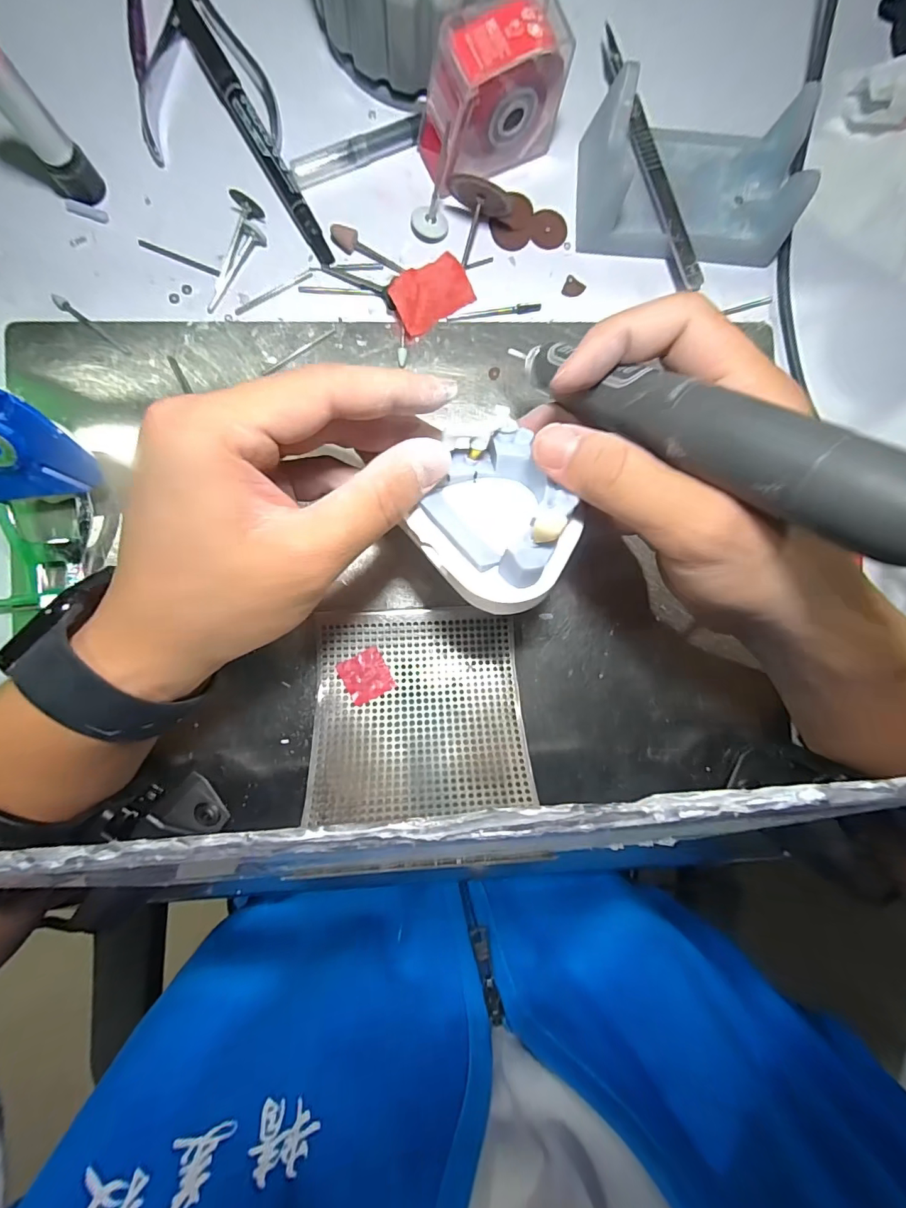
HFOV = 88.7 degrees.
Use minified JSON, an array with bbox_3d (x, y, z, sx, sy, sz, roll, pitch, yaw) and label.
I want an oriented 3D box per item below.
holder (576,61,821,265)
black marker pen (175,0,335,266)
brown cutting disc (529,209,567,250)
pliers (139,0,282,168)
[{"bbox_3d":[0.124,-0.215,0.231,0.112,0.038,0.066,-1,90,-3],"label":"holder"},{"bbox_3d":[-0.099,-0.234,0.230,0.012,0.010,0.136,-29,92,-3],"label":"black marker pen"},{"bbox_3d":[0.051,-0.200,0.247,0.020,0.004,0.020,0,92,-4],"label":"brown cutting disc"},{"bbox_3d":[-0.126,-0.281,0.230,0.066,0.006,0.118,-8,91,-3],"label":"pliers"}]

